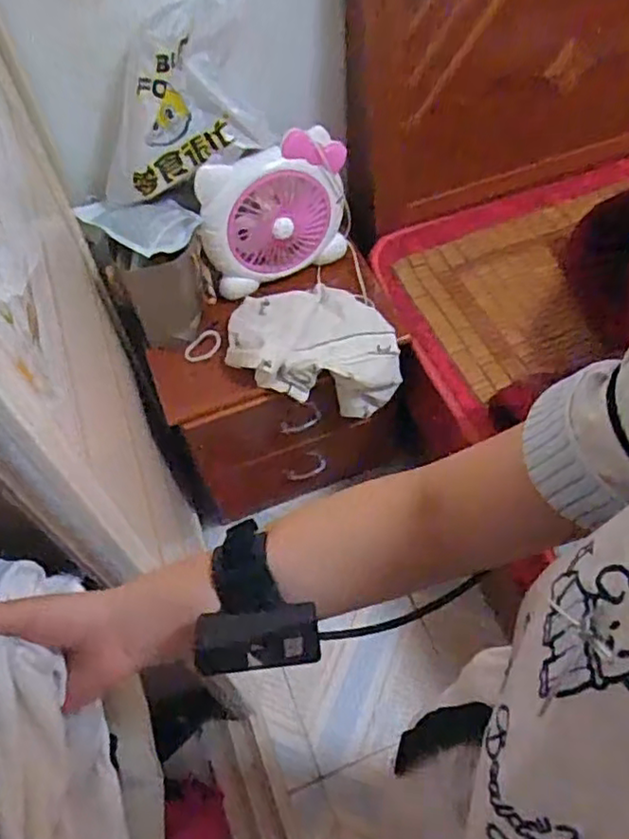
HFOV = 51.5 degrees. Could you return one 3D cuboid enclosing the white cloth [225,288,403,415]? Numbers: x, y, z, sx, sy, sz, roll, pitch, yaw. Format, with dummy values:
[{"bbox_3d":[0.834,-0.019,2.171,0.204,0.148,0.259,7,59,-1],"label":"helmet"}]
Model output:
[{"bbox_3d":[-0.001,-0.119,1.151,0.286,0.162,0.186,-7,57,-1],"label":"white cloth"}]

